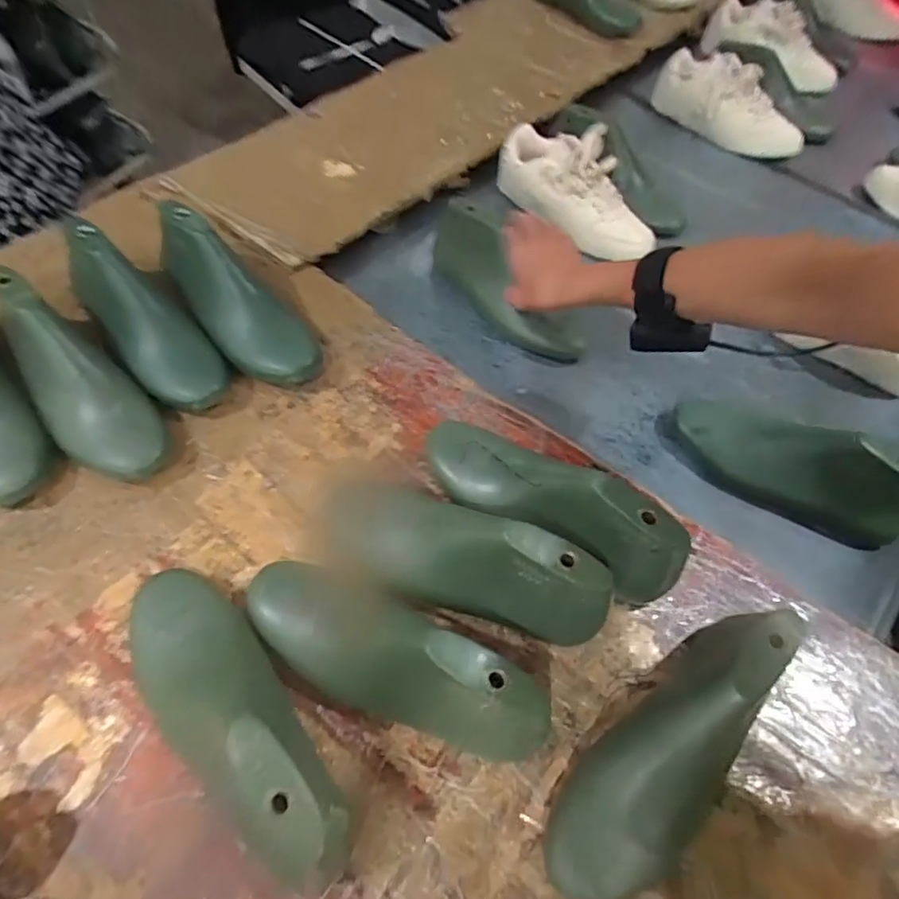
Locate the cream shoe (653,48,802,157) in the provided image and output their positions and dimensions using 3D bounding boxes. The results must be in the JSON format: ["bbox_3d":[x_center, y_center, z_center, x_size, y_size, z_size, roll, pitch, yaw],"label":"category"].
[{"bbox_3d":[0.526,-0.597,1.046,0.335,0.119,0.129,3,55,-31],"label":"cream shoe"}]

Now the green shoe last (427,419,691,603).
[{"bbox_3d":[0.078,0.044,0.517,0.254,0.094,0.063,26,59,27],"label":"green shoe last"}]

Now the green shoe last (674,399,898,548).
[{"bbox_3d":[0.353,0.008,0.597,0.231,0.090,0.066,26,60,12],"label":"green shoe last"}]

